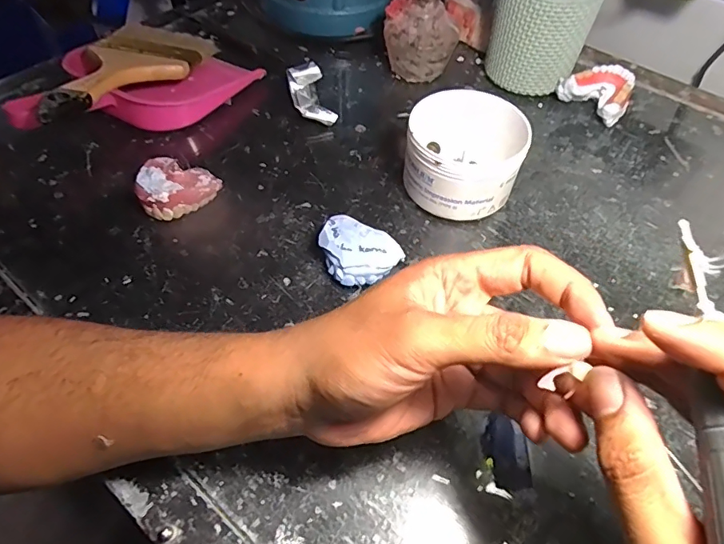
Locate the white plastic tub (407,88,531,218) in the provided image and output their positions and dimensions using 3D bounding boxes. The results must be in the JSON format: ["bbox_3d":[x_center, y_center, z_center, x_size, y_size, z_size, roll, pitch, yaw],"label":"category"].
[{"bbox_3d":[0.080,-0.090,0.388,0.088,0.071,0.078,16,54,10],"label":"white plastic tub"}]

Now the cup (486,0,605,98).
[{"bbox_3d":[0.173,-0.239,0.478,0.092,0.112,0.086,20,55,13],"label":"cup"}]

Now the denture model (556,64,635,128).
[{"bbox_3d":[0.233,-0.175,0.480,0.048,0.036,0.063,-34,61,-24],"label":"denture model"}]

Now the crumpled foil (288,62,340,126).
[{"bbox_3d":[-0.049,-0.168,0.469,0.033,0.028,0.068,-14,55,-12],"label":"crumpled foil"}]

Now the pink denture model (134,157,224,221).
[{"bbox_3d":[-0.152,-0.075,0.397,0.061,0.028,0.061,1,53,-1],"label":"pink denture model"}]

